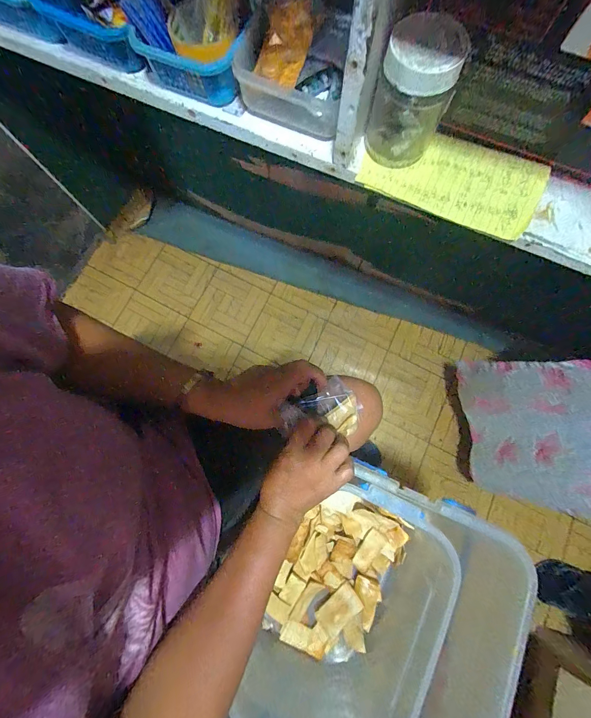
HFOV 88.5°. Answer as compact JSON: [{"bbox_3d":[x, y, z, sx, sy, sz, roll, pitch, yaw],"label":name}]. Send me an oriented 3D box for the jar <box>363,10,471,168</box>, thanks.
[{"bbox_3d":[0.120,-0.267,0.309,0.070,0.116,0.065,0,77,1],"label":"jar"}]

